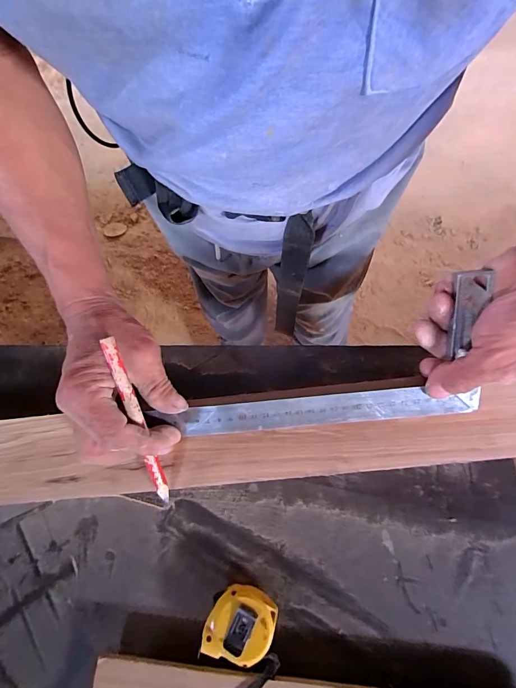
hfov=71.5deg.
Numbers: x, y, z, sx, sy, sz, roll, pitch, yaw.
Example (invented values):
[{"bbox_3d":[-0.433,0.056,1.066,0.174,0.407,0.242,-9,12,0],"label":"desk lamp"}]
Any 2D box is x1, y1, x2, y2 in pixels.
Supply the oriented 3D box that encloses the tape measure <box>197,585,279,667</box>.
[{"bbox_3d":[-0.016,0.253,0.328,0.061,0.035,0.058,13,71,9],"label":"tape measure"}]

